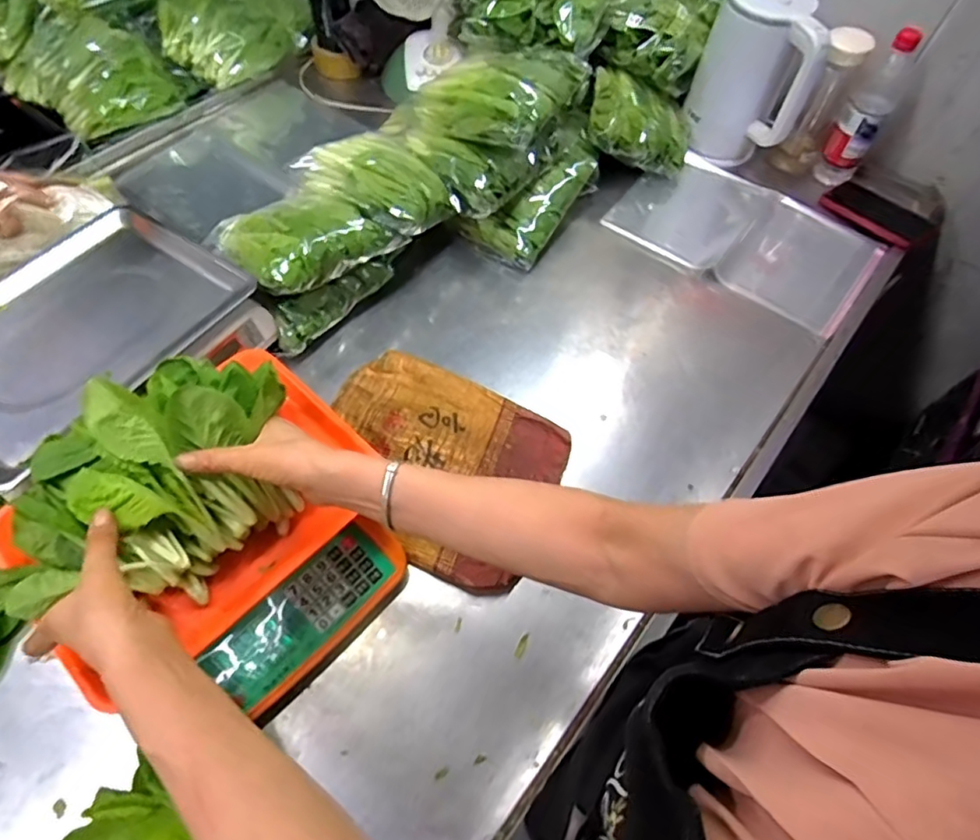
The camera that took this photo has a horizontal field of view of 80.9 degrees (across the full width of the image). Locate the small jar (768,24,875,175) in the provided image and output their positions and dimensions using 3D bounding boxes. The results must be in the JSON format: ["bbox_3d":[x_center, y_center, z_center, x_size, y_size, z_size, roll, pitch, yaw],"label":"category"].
[{"bbox_3d":[0.509,-0.490,0.904,0.073,0.222,0.067,1,60,-2],"label":"small jar"}]

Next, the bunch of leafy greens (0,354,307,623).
[{"bbox_3d":[-0.282,0.060,0.471,0.149,0.121,0.264,37,65,17],"label":"bunch of leafy greens"}]

